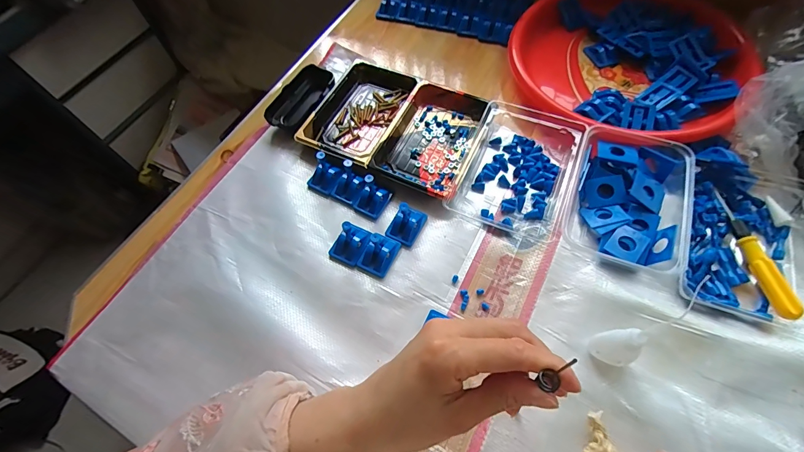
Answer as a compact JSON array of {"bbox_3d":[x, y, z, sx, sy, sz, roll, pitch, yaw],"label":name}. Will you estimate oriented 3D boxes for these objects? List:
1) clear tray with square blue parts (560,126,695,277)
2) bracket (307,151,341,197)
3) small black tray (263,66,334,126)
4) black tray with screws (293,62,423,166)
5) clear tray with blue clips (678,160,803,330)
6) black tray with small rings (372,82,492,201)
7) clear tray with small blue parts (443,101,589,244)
[{"bbox_3d":[0.239,-0.031,0.398,0.109,0.034,0.147,20,64,15],"label":"clear tray with square blue parts"},{"bbox_3d":[-0.094,-0.065,0.437,0.031,0.042,0.035,27,66,18],"label":"bracket"},{"bbox_3d":[-0.134,-0.174,0.510,0.056,0.022,0.110,25,65,17],"label":"small black tray"},{"bbox_3d":[-0.052,-0.154,0.495,0.110,0.023,0.167,23,65,16],"label":"black tray with screws"},{"bbox_3d":[0.345,0.007,0.372,0.124,0.032,0.174,18,63,13],"label":"clear tray with blue clips"},{"bbox_3d":[0.041,-0.112,0.465,0.106,0.025,0.164,22,64,15],"label":"black tray with small rings"},{"bbox_3d":[0.139,-0.074,0.436,0.116,0.029,0.173,19,64,14],"label":"clear tray with small blue parts"}]

